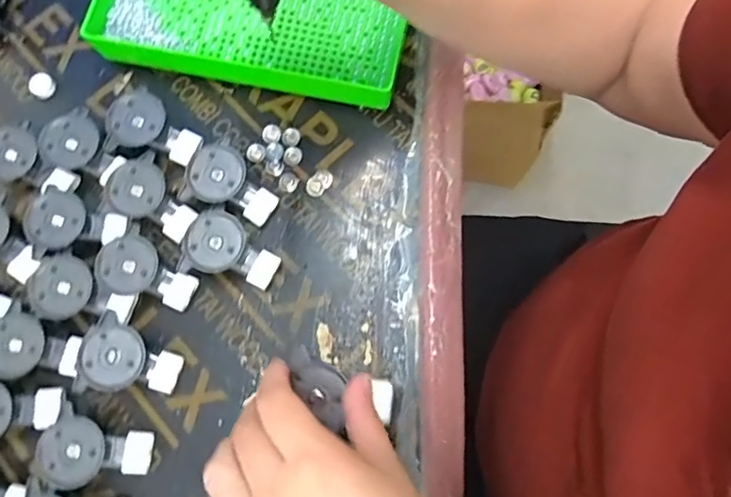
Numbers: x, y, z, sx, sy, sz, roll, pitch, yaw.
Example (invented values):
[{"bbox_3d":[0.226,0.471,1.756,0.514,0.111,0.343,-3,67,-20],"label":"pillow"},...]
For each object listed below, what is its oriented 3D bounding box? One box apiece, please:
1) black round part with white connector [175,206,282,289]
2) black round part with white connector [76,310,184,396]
[{"bbox_3d":[-0.096,0.003,0.389,0.063,0.027,0.048,24,78,7],"label":"black round part with white connector"},{"bbox_3d":[-0.164,0.081,0.370,0.062,0.033,0.048,27,79,8],"label":"black round part with white connector"}]

